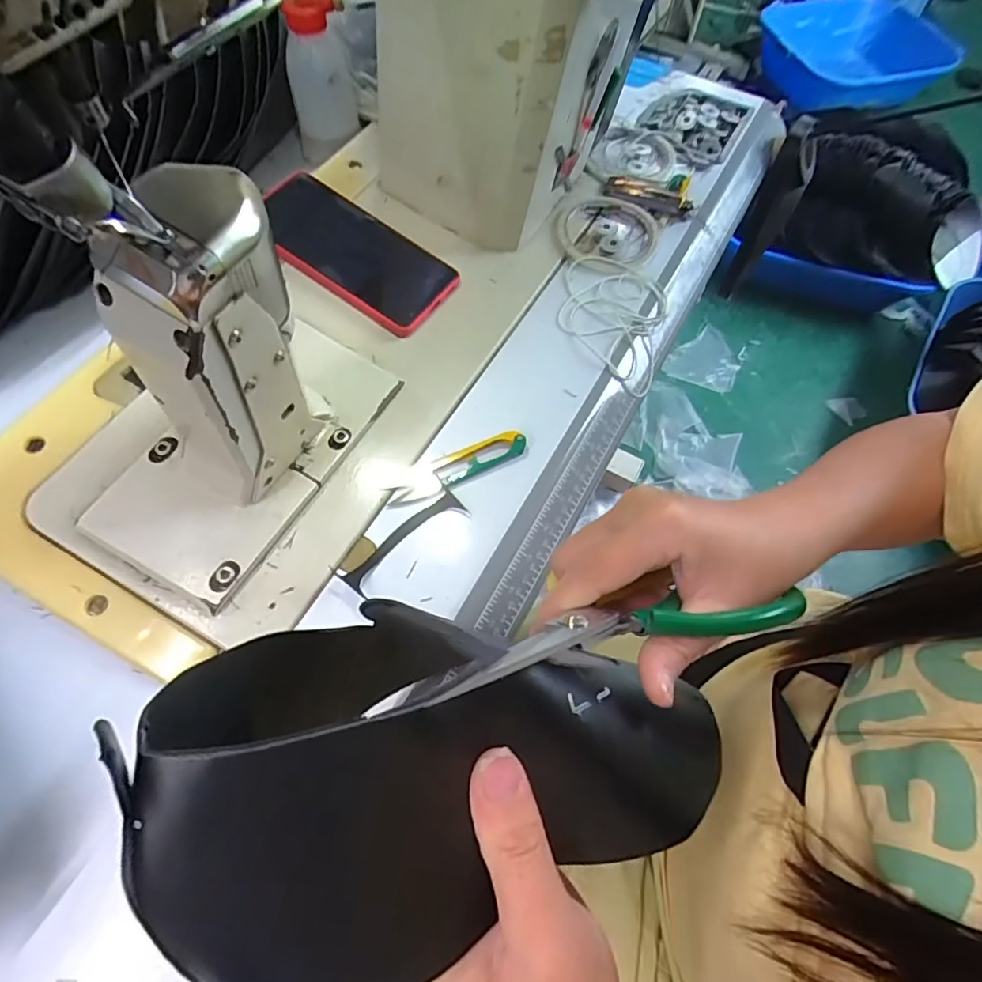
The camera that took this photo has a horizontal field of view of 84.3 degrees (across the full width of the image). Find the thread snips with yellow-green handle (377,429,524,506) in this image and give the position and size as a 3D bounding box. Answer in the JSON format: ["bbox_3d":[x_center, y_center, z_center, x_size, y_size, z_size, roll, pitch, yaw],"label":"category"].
[{"bbox_3d":[-0.023,-0.016,0.374,0.102,0.007,0.023,-23,67,-14],"label":"thread snips with yellow-green handle"}]

